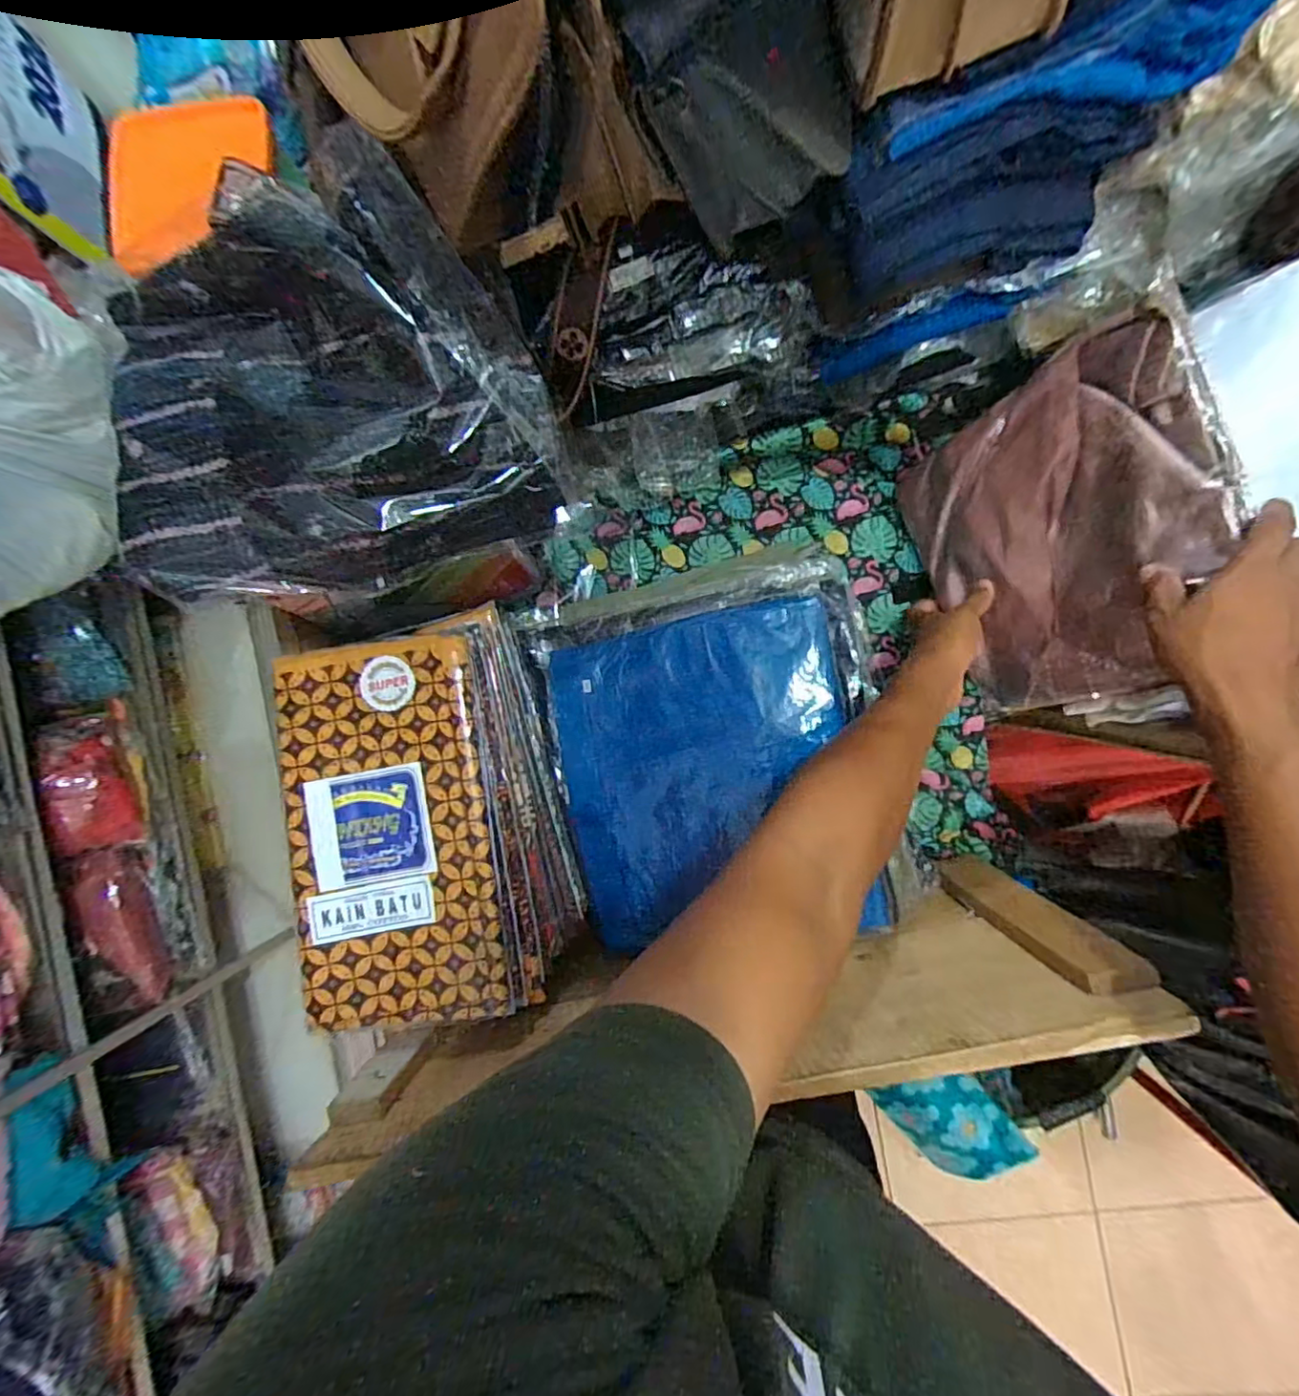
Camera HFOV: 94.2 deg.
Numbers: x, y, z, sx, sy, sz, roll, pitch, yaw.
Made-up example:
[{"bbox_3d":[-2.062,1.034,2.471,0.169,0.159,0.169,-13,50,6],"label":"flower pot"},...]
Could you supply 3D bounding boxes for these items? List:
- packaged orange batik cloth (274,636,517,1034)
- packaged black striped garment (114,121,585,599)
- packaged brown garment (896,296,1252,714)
[{"bbox_3d":[-0.219,0.107,0.502,0.163,0.017,0.312,-11,82,8],"label":"packaged orange batik cloth"},{"bbox_3d":[-0.229,-0.205,0.437,0.298,0.115,0.233,-16,90,6],"label":"packaged black striped garment"},{"bbox_3d":[0.346,-0.132,0.523,0.025,0.244,0.271,-16,87,-23],"label":"packaged brown garment"}]

